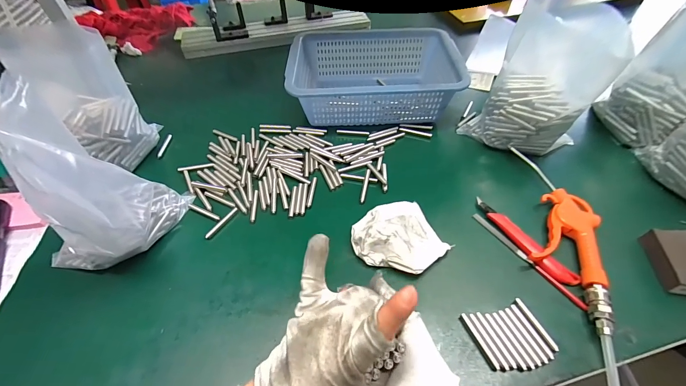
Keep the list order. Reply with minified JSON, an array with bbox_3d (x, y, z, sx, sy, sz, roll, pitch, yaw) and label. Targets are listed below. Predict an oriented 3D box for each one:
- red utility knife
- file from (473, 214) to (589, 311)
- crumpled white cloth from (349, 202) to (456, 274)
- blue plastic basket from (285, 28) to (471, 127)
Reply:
[{"bbox_3d":[0.226,0.057,0.400,0.025,0.013,0.148,-24,53,-18],"label":"red utility knife"},{"bbox_3d":[0.226,0.078,0.389,0.010,0.009,0.155,-27,53,-20],"label":"file"},{"bbox_3d":[0.072,0.055,0.401,0.108,0.030,0.102,-29,54,-22],"label":"crumpled white cloth"},{"bbox_3d":[0.059,-0.233,0.619,0.309,0.092,0.227,-2,49,0],"label":"blue plastic basket"}]

